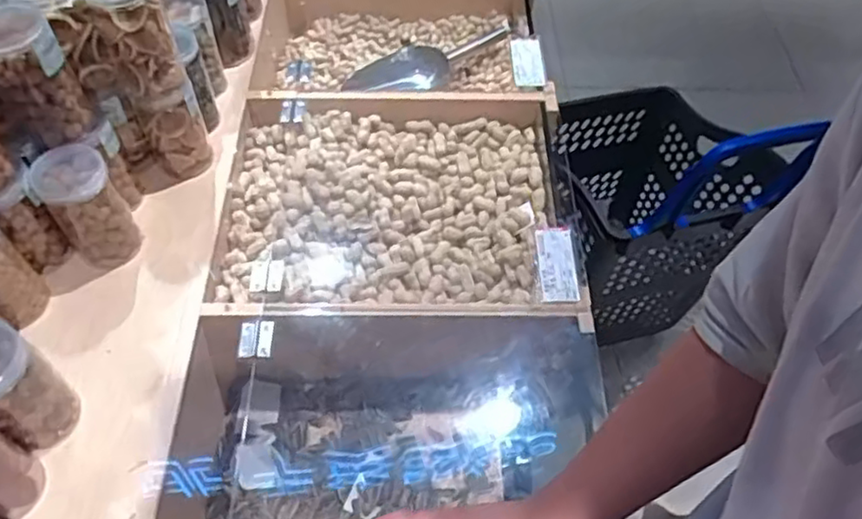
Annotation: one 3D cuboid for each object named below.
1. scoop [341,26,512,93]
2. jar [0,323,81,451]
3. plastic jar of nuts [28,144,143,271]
[{"bbox_3d":[-0.004,-0.326,1.110,0.287,0.042,0.084,-32,61,-21],"label":"scoop"},{"bbox_3d":[-0.360,0.110,0.585,0.067,0.122,0.063,0,55,0],"label":"jar"},{"bbox_3d":[-0.353,-0.052,0.707,0.066,0.122,0.069,0,55,0],"label":"plastic jar of nuts"}]

